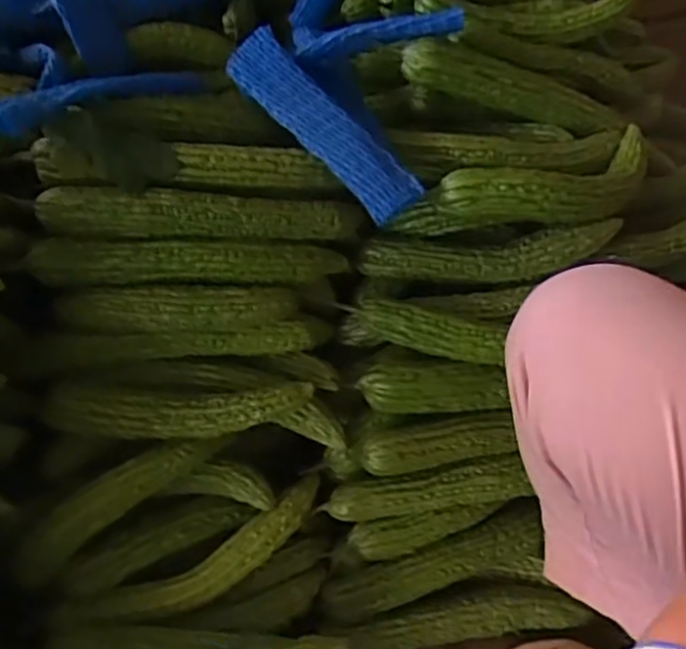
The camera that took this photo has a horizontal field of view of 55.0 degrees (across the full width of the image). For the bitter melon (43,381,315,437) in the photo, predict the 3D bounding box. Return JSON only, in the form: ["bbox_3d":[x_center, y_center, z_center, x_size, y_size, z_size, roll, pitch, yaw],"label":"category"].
[{"bbox_3d":[-0.149,0.076,0.595,0.233,0.037,0.040,0,45,1],"label":"bitter melon"}]

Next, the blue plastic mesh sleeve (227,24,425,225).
[{"bbox_3d":[-0.015,-0.196,0.636,0.061,0.048,0.236,-34,74,-28],"label":"blue plastic mesh sleeve"}]

